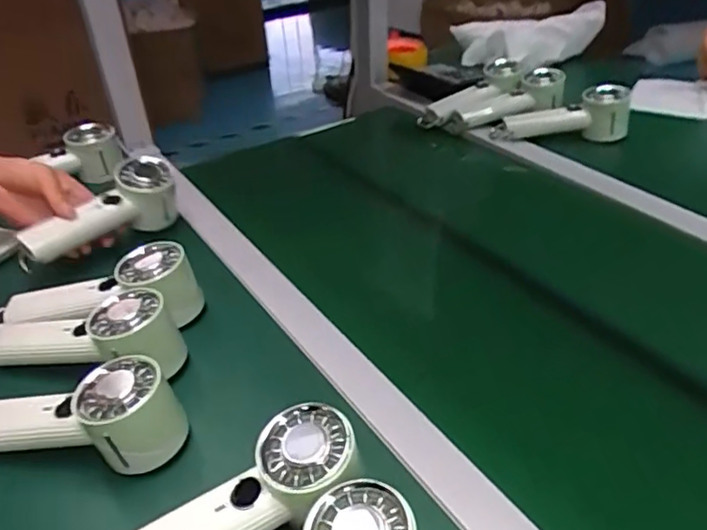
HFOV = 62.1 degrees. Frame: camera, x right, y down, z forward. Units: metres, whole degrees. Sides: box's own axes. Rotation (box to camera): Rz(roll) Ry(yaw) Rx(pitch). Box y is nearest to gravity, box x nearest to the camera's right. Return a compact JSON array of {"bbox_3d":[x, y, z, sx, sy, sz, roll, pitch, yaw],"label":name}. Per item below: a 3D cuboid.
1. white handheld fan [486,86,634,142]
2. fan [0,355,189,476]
[{"bbox_3d":[0.310,-0.224,0.865,0.185,0.055,0.081,-9,36,-9],"label":"white handheld fan"},{"bbox_3d":[-0.217,0.114,0.441,0.185,0.076,0.060,2,36,6],"label":"fan"}]

